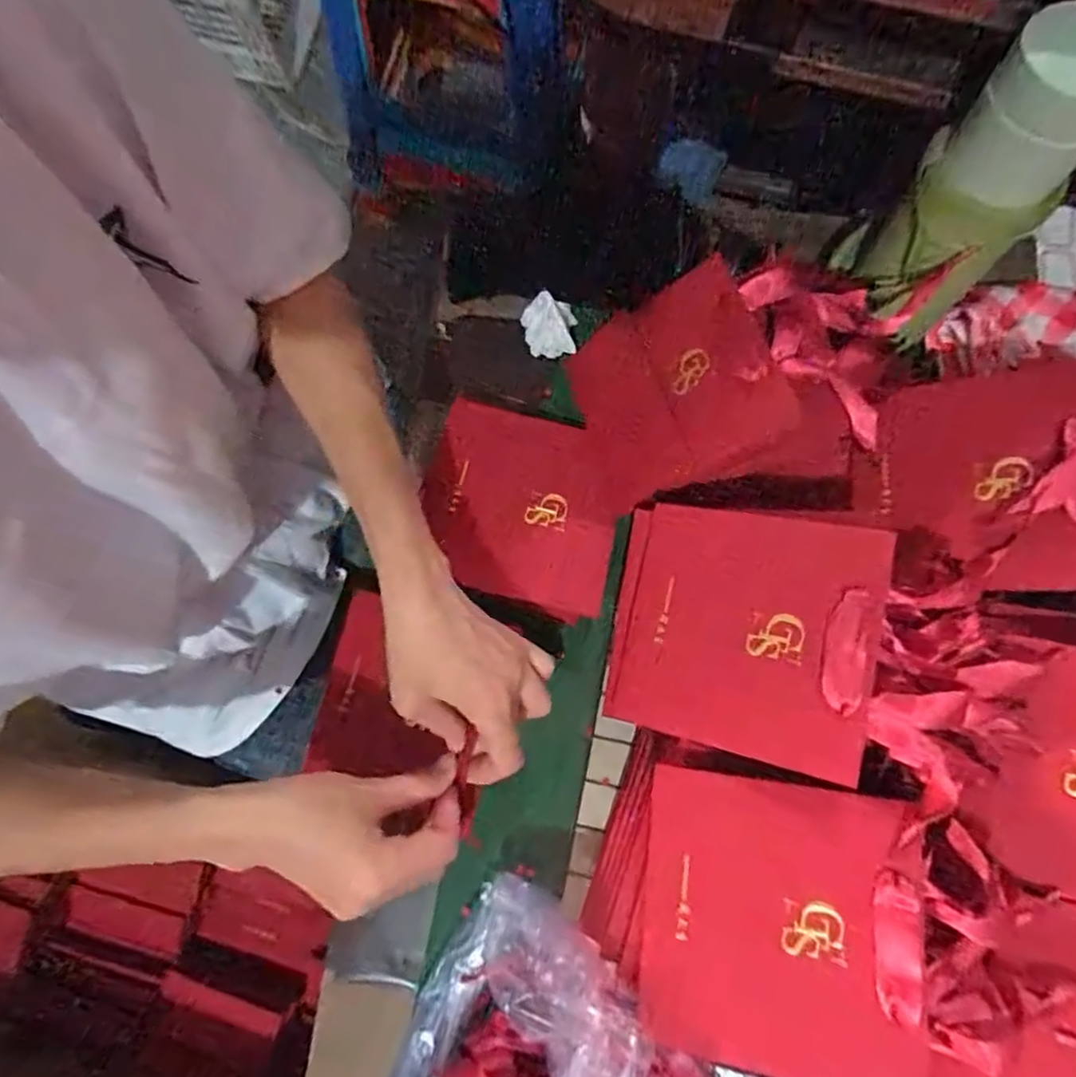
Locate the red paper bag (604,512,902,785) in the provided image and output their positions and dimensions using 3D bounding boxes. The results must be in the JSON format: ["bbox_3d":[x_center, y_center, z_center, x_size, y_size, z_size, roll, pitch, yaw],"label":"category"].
[{"bbox_3d":[0.118,0.054,0.379,0.148,0.008,0.139,8,84,30],"label":"red paper bag"}]

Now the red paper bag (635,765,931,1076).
[{"bbox_3d":[0.127,0.205,0.342,0.139,0.018,0.138,2,69,22],"label":"red paper bag"}]

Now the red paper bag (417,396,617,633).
[{"bbox_3d":[-0.012,-0.025,0.473,0.142,0.012,0.140,15,80,3],"label":"red paper bag"}]

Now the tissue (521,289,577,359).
[{"bbox_3d":[0.008,-0.171,0.518,0.043,0.029,0.045,4,79,1],"label":"tissue"}]

